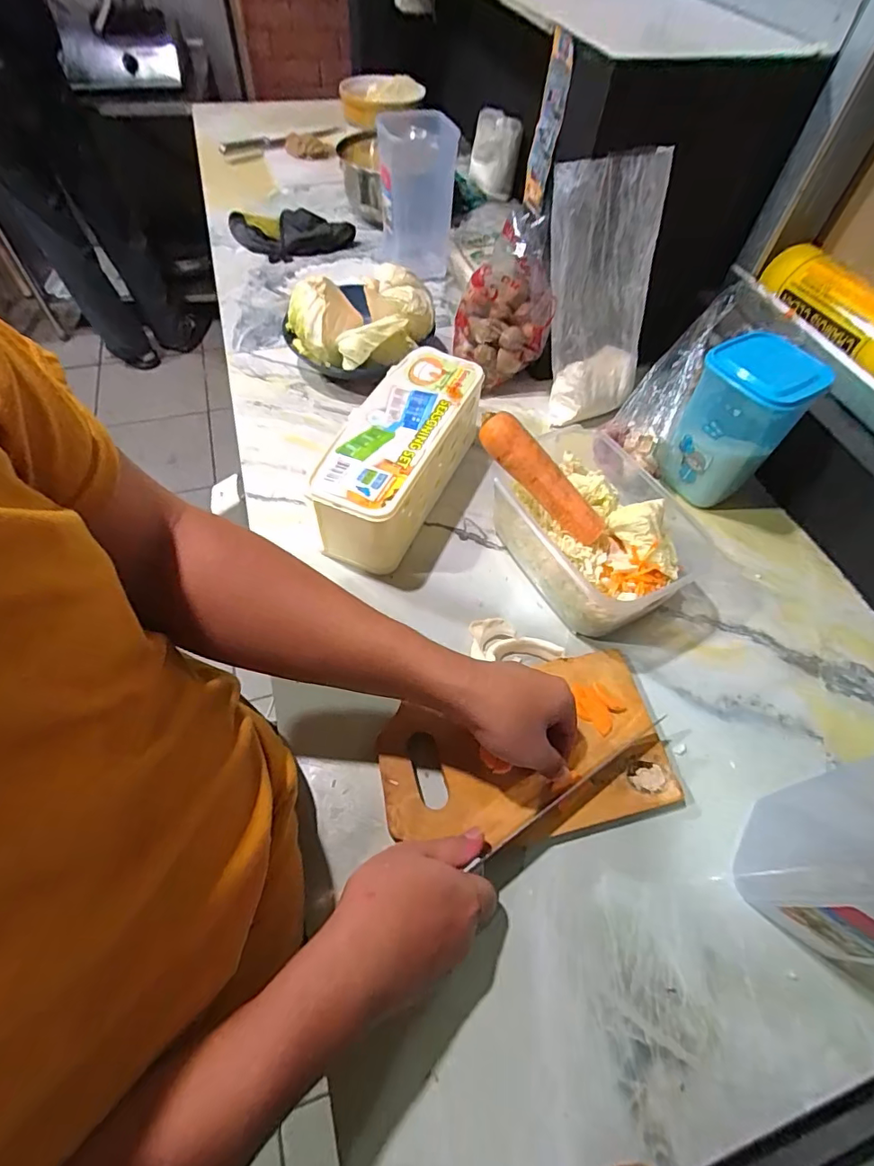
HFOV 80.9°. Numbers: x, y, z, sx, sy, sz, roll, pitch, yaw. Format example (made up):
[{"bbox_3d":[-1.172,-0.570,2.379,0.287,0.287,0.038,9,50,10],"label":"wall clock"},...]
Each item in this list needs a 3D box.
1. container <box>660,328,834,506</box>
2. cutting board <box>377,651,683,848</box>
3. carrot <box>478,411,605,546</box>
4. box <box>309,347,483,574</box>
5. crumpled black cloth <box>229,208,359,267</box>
[{"bbox_3d":[0.311,-0.164,0.547,0.097,0.155,0.101,35,62,18],"label":"container"},{"bbox_3d":[0.070,0.138,0.417,0.228,0.013,0.131,-11,58,-9],"label":"cutting board"},{"bbox_3d":[0.096,-0.096,0.471,0.147,0.032,0.029,45,62,-7],"label":"carrot"},{"bbox_3d":[-0.039,-0.133,0.545,0.093,0.093,0.237,21,58,10],"label":"box"},{"bbox_3d":[-0.255,-0.573,0.841,0.212,0.046,0.100,12,57,5],"label":"crumpled black cloth"}]

